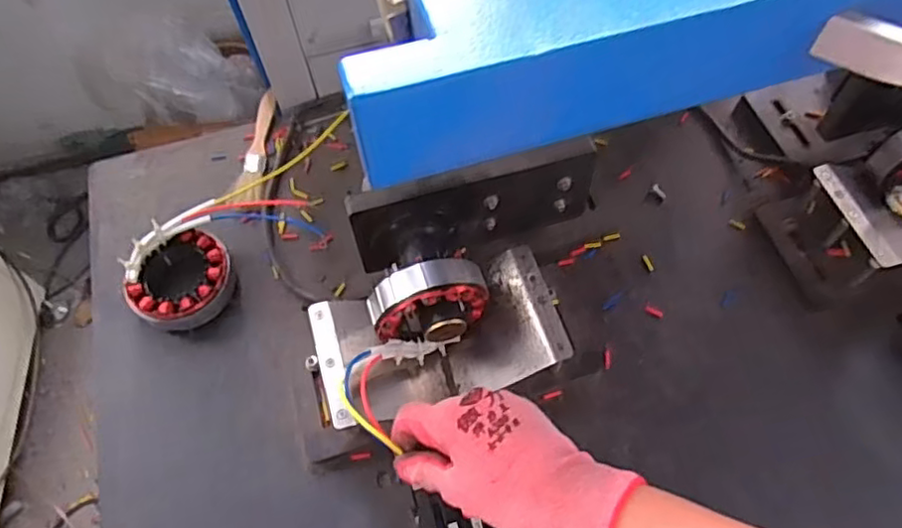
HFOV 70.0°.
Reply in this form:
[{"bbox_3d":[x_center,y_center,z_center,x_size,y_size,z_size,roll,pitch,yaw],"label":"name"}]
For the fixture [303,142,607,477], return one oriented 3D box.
[{"bbox_3d":[0.007,0.025,0.497,0.279,0.122,0.165,-16,62,-6],"label":"fixture"}]

